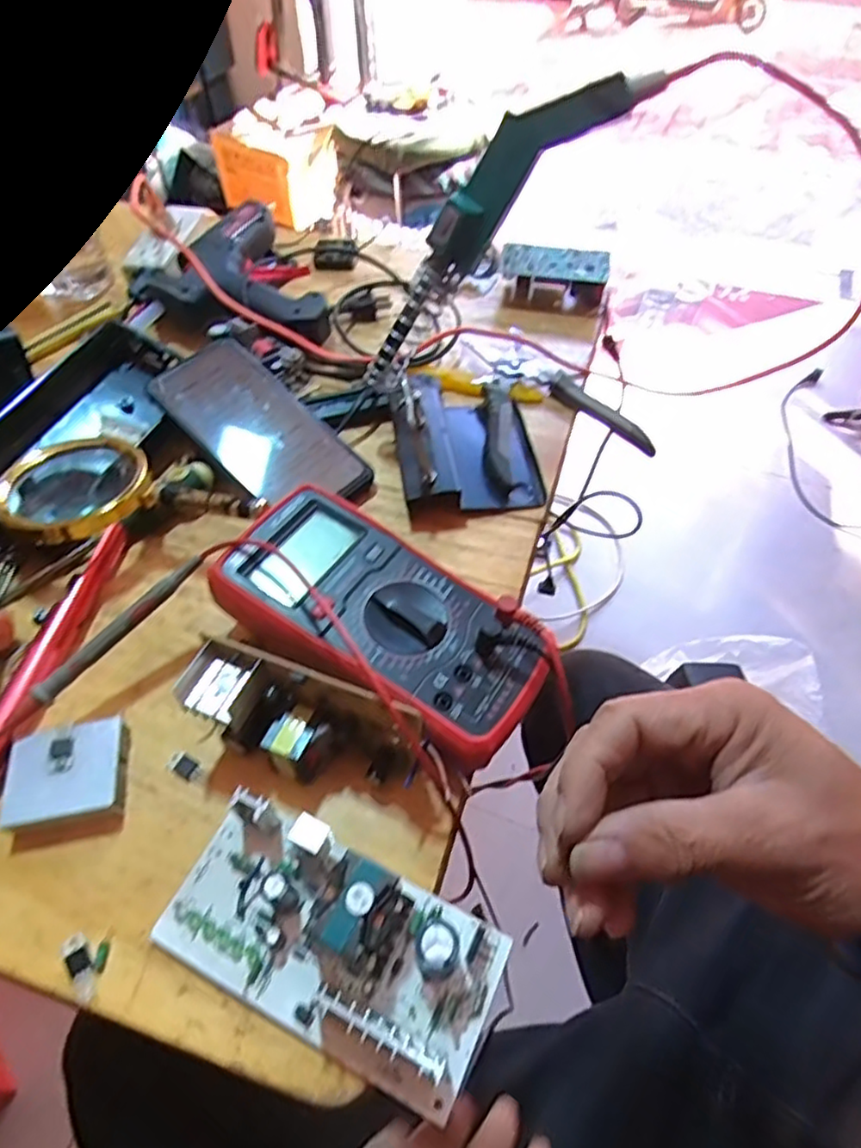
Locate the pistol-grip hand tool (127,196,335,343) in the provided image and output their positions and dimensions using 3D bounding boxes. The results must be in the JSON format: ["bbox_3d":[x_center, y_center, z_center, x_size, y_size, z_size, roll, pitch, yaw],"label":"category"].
[{"bbox_3d":[-0.161,-0.250,0.562,0.147,0.034,0.188,-32,59,-21],"label":"pistol-grip hand tool"}]

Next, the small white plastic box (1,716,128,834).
[{"bbox_3d":[-0.183,0.103,0.332,0.054,0.017,0.048,-10,54,-7],"label":"small white plastic box"}]

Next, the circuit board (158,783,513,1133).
[{"bbox_3d":[-0.044,0.153,0.277,0.144,0.041,0.070,22,56,16],"label":"circuit board"}]

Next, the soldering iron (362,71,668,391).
[{"bbox_3d":[0.024,-0.205,0.397,0.039,0.227,0.041,17,42,-39],"label":"soldering iron"}]

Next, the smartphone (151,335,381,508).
[{"bbox_3d":[-0.121,-0.103,0.461,0.162,0.007,0.079,43,65,12],"label":"smartphone"}]

